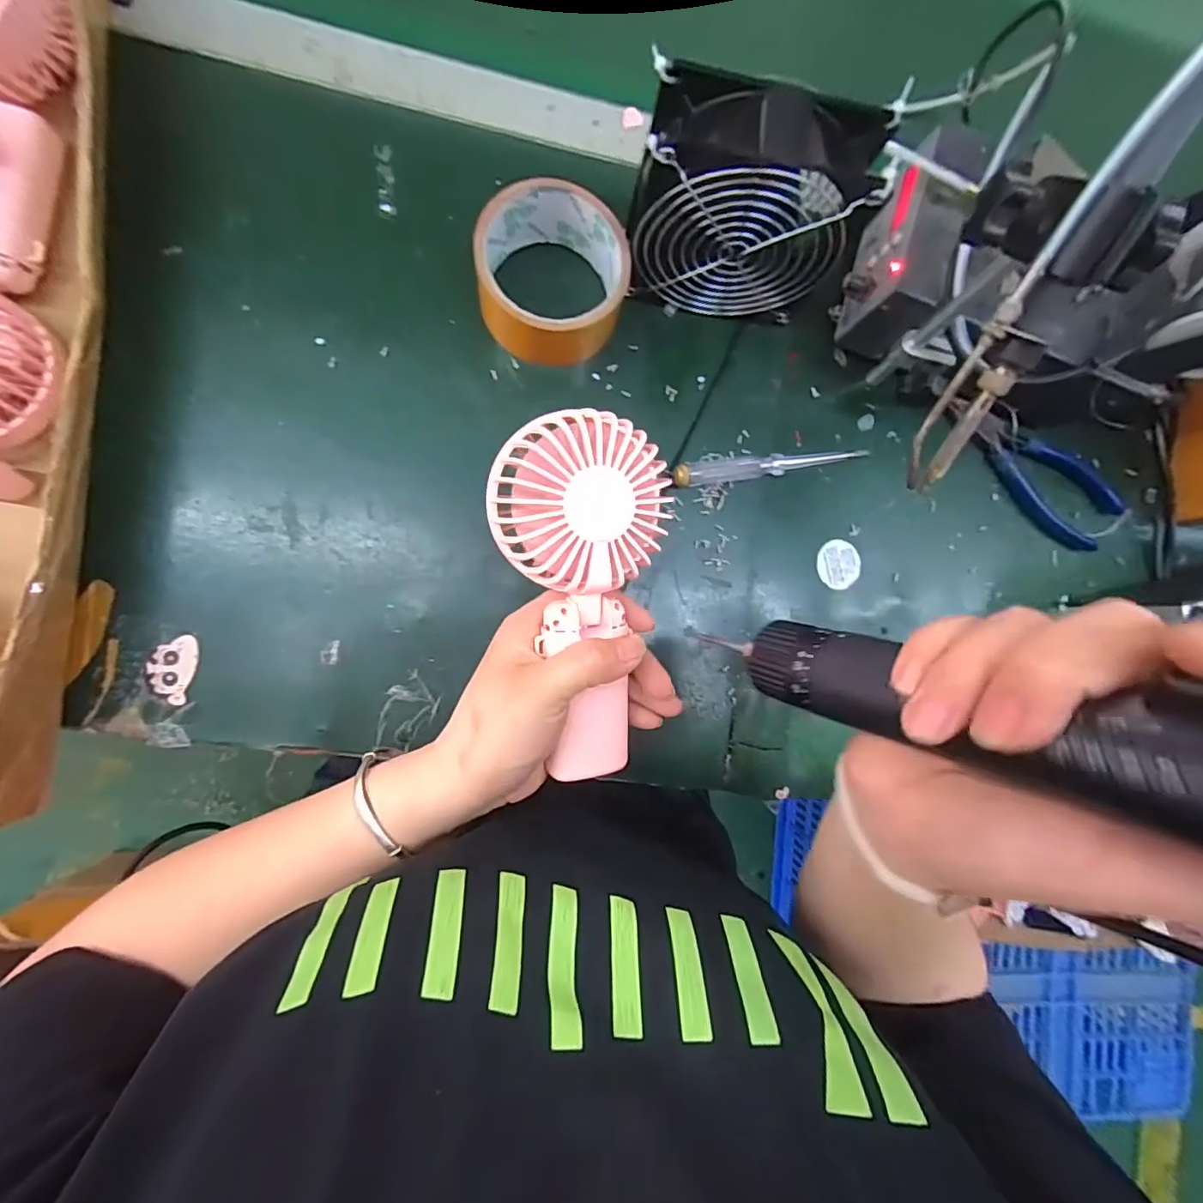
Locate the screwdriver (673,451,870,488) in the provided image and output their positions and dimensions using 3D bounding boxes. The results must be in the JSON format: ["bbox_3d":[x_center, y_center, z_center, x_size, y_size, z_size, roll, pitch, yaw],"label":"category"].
[{"bbox_3d":[0.115,-0.093,0.364,0.138,0.015,0.017,-10,90,-8],"label":"screwdriver"}]

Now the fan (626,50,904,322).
[{"bbox_3d":[0.077,-0.217,0.310,0.122,0.116,0.057,7,88,-8],"label":"fan"}]

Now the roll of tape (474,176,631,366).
[{"bbox_3d":[-0.030,-0.198,0.331,0.087,0.046,0.086,0,89,-8],"label":"roll of tape"}]

